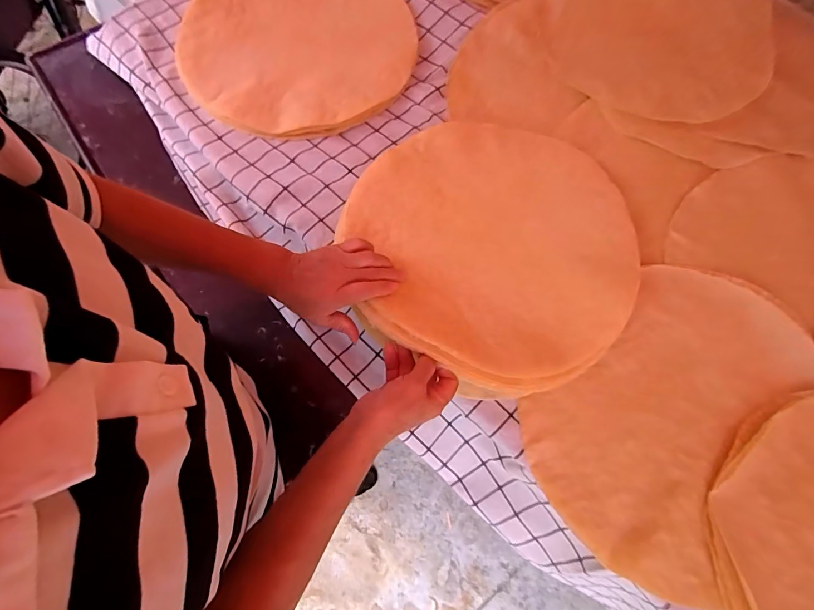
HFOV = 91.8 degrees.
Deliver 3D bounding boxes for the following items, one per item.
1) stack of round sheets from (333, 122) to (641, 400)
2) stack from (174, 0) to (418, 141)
[{"bbox_3d":[0.100,-0.086,0.477,0.352,0.055,0.347,27,74,9],"label":"stack of round sheets"},{"bbox_3d":[-0.166,-0.414,0.613,0.345,0.023,0.359,6,72,2],"label":"stack"}]

